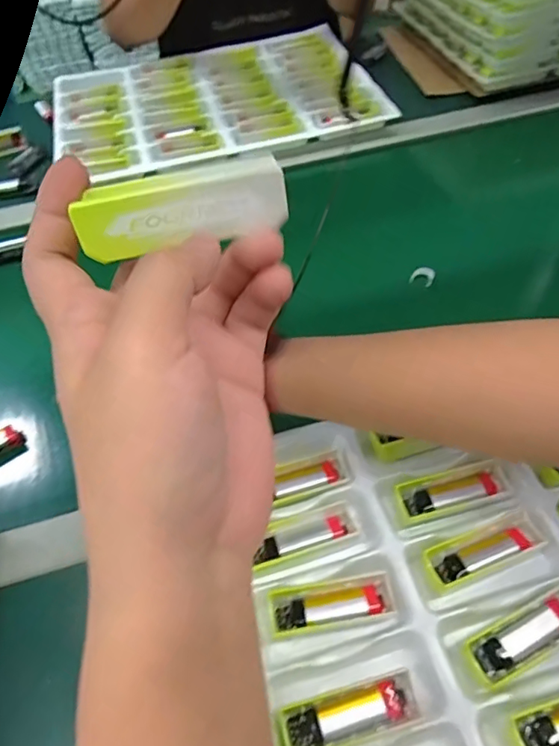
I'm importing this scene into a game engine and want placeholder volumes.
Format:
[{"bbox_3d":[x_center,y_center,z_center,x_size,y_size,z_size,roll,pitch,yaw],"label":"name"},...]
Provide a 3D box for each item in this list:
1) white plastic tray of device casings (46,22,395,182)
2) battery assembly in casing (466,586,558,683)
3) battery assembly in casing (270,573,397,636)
[{"bbox_3d":[-0.100,-0.408,0.784,0.443,0.031,0.341,-17,53,-8],"label":"white plastic tray of device casings"},{"bbox_3d":[0.153,0.159,0.324,0.077,0.014,0.025,-23,54,-12],"label":"battery assembly in casing"},{"bbox_3d":[0.034,0.150,0.344,0.077,0.018,0.024,-9,52,-2],"label":"battery assembly in casing"}]

